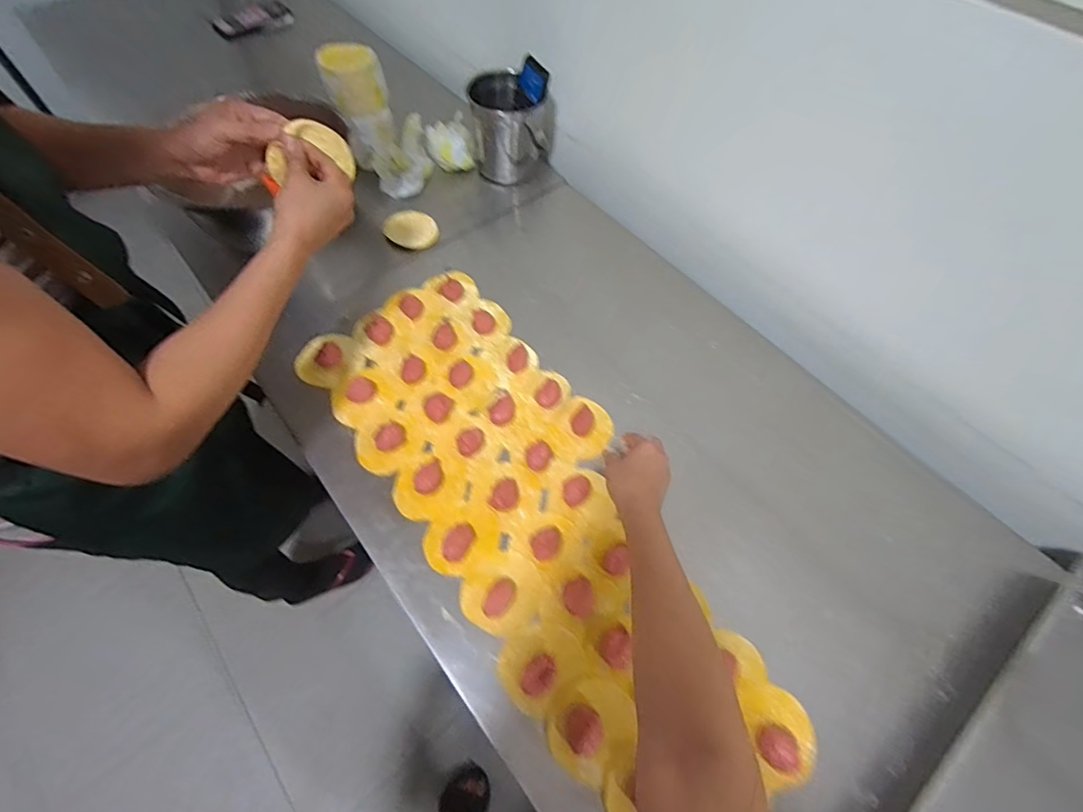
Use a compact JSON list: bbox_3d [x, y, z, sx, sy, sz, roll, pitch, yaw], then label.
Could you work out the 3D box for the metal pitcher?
[{"bbox_3d":[-0.055,-0.468,0.848,0.127,0.142,0.087,-6,61,-7],"label":"metal pitcher"}]

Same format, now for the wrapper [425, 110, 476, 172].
[{"bbox_3d":[-0.161,-0.462,0.878,0.081,0.056,0.058,-9,61,-9],"label":"wrapper"}]

